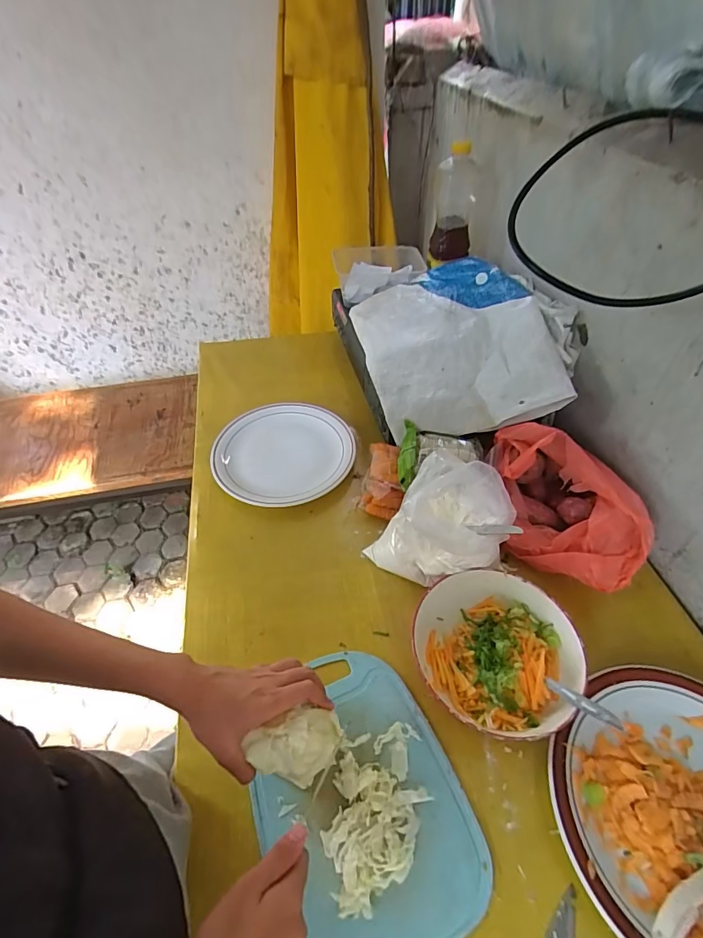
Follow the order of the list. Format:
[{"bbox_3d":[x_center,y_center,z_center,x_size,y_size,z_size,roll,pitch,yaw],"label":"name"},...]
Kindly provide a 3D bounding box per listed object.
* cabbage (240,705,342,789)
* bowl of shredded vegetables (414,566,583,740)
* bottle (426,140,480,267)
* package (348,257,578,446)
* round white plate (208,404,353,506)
[{"bbox_3d":[-0.046,0.252,0.403,0.077,0.055,0.047,-24,51,-17],"label":"cabbage"},{"bbox_3d":[0.154,0.194,0.478,0.168,0.050,0.164,-2,48,2],"label":"bowl of shredded vegetables"},{"bbox_3d":[0.175,-0.445,0.766,0.071,0.174,0.066,7,49,10],"label":"bottle"},{"bbox_3d":[0.154,-0.199,0.718,0.265,0.070,0.353,-18,59,6],"label":"package"},{"bbox_3d":[-0.107,-0.030,0.715,0.213,0.029,0.205,-2,48,2],"label":"round white plate"}]

